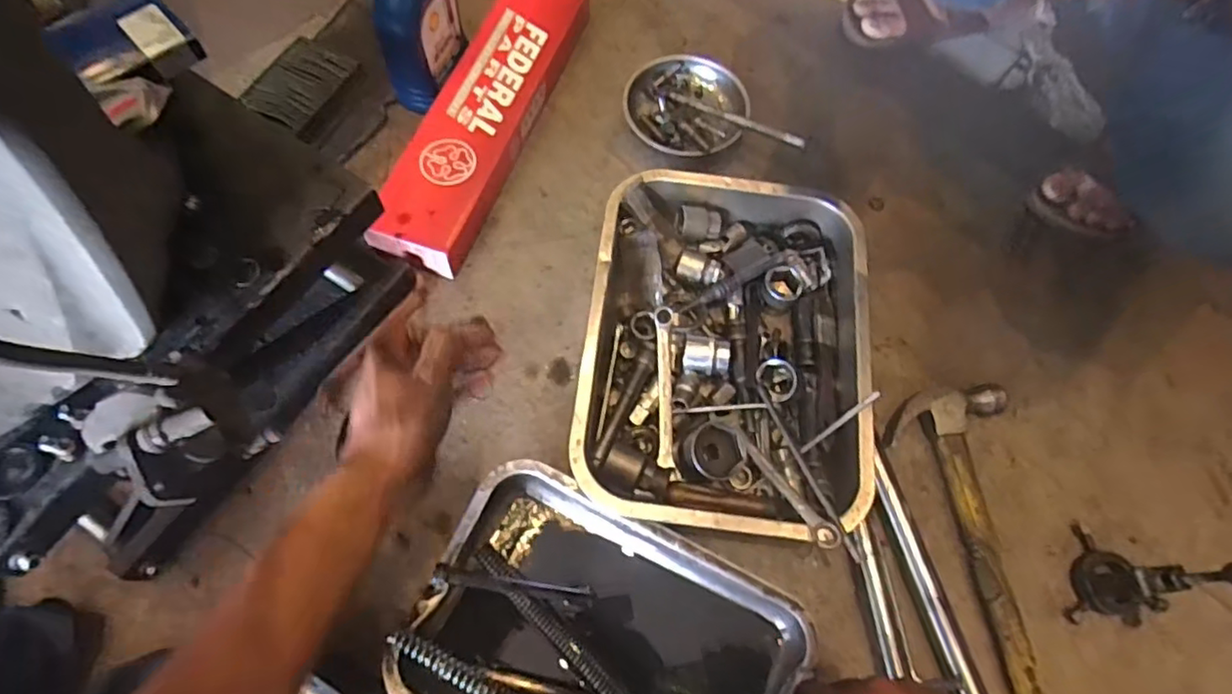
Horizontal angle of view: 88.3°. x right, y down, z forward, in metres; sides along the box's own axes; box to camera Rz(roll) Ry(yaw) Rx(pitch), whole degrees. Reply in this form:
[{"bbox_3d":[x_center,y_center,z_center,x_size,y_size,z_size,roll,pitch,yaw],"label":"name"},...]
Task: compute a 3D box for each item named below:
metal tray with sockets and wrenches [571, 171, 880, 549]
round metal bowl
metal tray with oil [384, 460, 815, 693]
[{"bbox_3d":[0.107,0.000,0.619,0.268,0.075,0.357,8,66,1],"label":"metal tray with sockets and wrenches"},{"bbox_3d":[0.081,-0.280,0.756,0.143,0.050,0.135,1,66,-2],"label":"round metal bowl"},{"bbox_3d":[-0.012,0.244,0.515,0.290,0.059,0.207,24,67,8],"label":"metal tray with oil"}]

